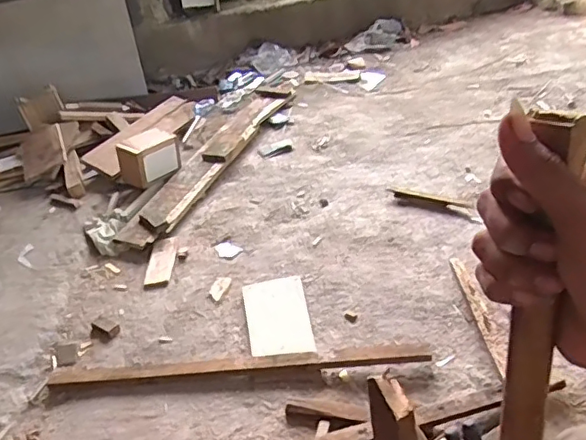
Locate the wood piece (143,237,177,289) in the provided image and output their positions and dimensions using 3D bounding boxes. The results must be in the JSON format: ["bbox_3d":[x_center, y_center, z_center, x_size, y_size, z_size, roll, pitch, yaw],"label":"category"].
[{"bbox_3d":[-0.338,0.108,1.454,0.071,0.017,0.167,-7,35,6],"label":"wood piece"}]

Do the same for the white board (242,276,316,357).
[{"bbox_3d":[-0.033,0.212,1.231,0.132,0.012,0.206,-13,42,0],"label":"white board"}]

